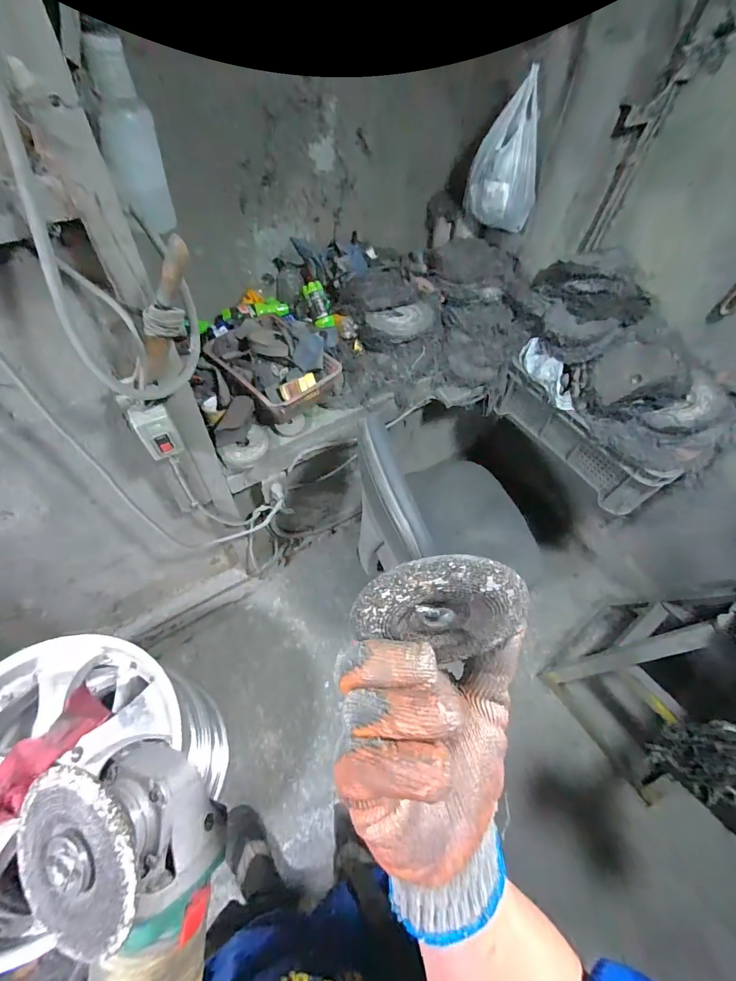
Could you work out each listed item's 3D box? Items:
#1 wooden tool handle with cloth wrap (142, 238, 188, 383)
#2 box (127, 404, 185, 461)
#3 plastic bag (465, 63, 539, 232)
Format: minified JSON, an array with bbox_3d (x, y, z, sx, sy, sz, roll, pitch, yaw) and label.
[{"bbox_3d":[-0.299,-0.250,0.578,0.046,0.273,0.049,25,54,-22],"label":"wooden tool handle with cloth wrap"},{"bbox_3d":[-0.390,-0.106,0.731,0.062,0.106,0.040,-27,62,-19],"label":"box"},{"bbox_3d":[0.367,-0.855,1.016,0.131,0.264,0.161,-11,58,-10],"label":"plastic bag"}]

